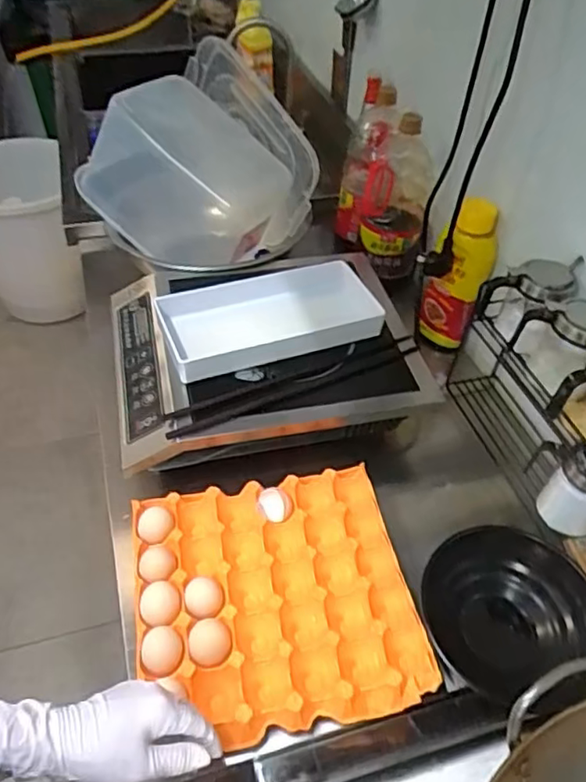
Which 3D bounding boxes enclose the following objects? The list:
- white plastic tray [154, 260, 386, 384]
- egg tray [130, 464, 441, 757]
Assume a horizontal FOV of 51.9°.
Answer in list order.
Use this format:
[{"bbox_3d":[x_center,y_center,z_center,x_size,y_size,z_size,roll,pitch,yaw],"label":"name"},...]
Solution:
[{"bbox_3d":[-0.036,-0.107,0.864,0.297,0.042,0.154,-16,49,-17],"label":"white plastic tray"},{"bbox_3d":[-0.022,0.225,0.675,0.288,0.048,0.280,-7,47,-10],"label":"egg tray"}]

